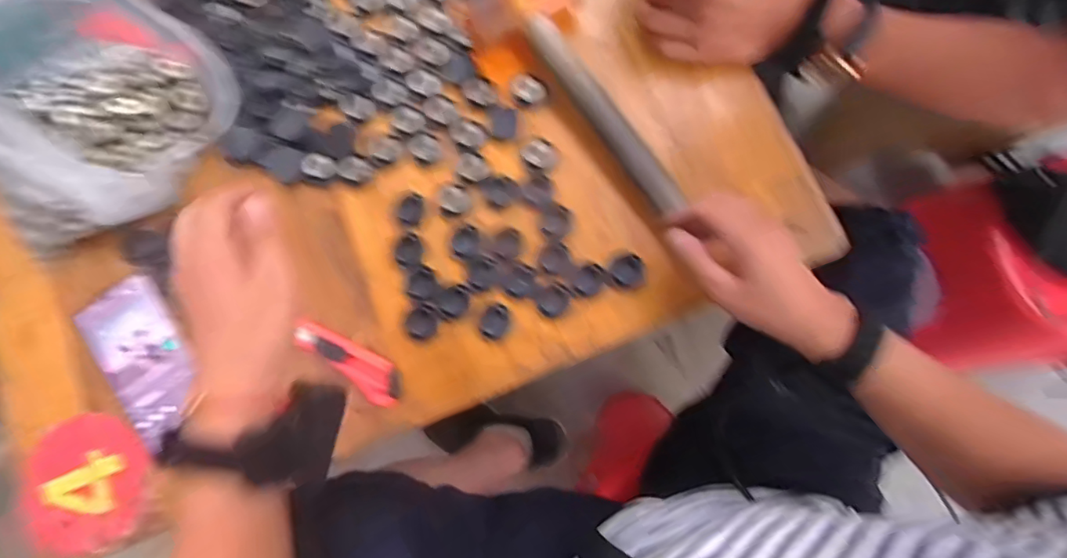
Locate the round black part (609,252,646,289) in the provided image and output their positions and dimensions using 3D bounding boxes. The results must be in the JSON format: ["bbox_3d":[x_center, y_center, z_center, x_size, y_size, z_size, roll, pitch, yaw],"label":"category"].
[{"bbox_3d":[0.081,-0.007,0.461,0.029,0.004,0.030,-1,80,5],"label":"round black part"}]

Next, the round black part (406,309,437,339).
[{"bbox_3d":[-0.099,0.040,0.469,0.025,0.004,0.026,-1,80,5],"label":"round black part"}]

